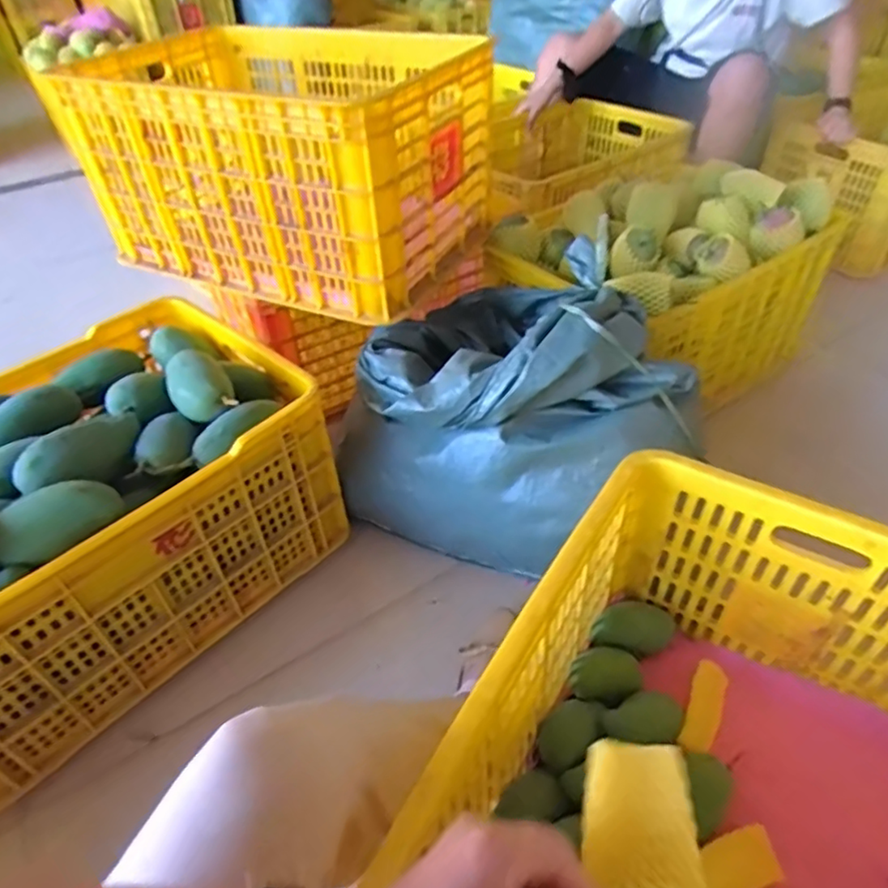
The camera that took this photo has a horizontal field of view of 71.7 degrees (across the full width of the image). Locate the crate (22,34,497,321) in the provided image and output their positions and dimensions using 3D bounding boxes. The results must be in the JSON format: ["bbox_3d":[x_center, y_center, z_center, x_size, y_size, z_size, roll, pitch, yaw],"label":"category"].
[{"bbox_3d":[-0.248,-0.507,1.070,0.598,0.292,0.487,14,45,19],"label":"crate"}]

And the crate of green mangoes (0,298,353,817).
[{"bbox_3d":[-0.496,0.095,0.847,0.397,0.331,0.577,29,51,30],"label":"crate of green mangoes"}]

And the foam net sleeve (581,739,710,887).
[{"bbox_3d":[0.106,0.213,0.318,0.063,0.029,0.111,4,43,8],"label":"foam net sleeve"}]

